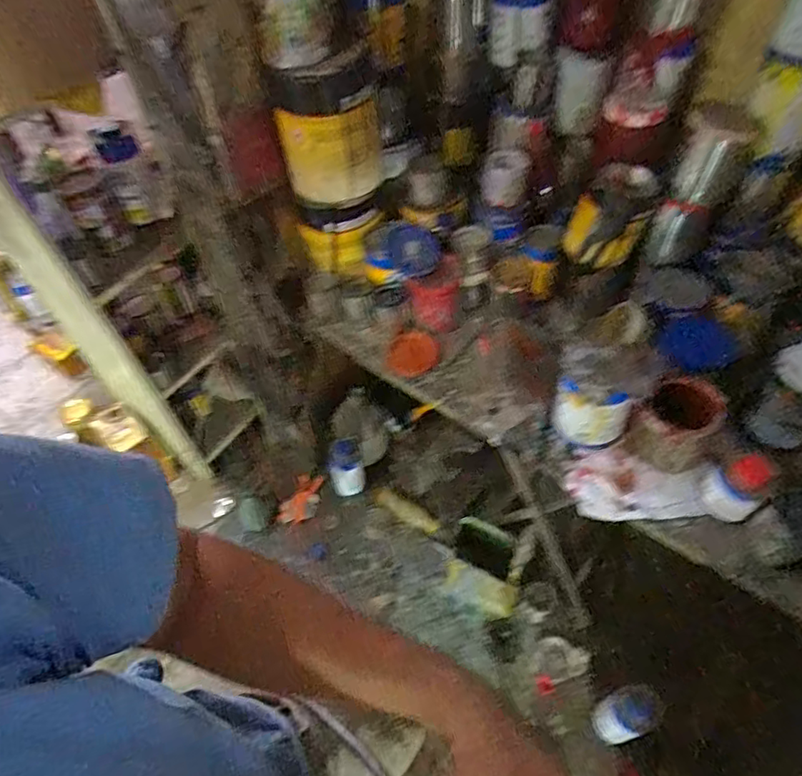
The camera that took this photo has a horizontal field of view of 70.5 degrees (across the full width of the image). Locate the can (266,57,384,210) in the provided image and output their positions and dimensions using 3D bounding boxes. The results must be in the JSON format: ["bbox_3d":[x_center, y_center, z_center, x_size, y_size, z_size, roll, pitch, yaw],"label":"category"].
[{"bbox_3d":[-0.121,-0.428,0.963,0.158,0.184,0.168,-1,52,1],"label":"can"}]

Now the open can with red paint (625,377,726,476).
[{"bbox_3d":[0.380,0.059,0.797,0.109,0.114,0.097,-39,60,-25],"label":"open can with red paint"}]

